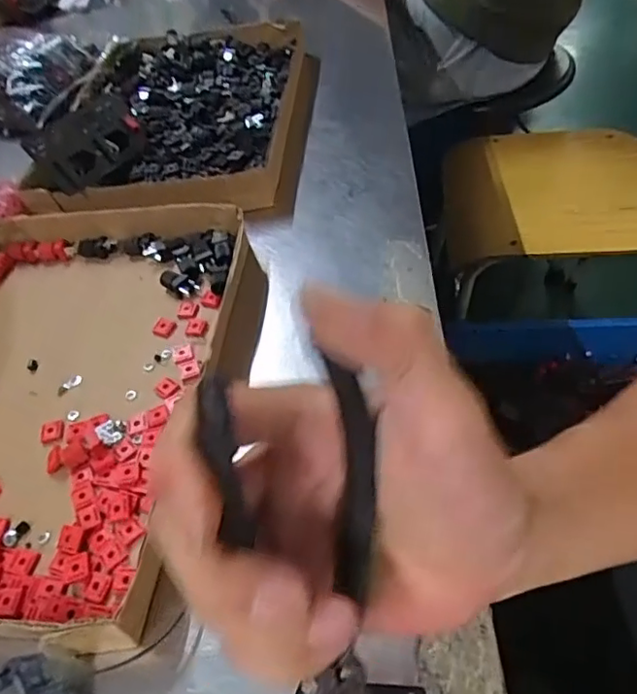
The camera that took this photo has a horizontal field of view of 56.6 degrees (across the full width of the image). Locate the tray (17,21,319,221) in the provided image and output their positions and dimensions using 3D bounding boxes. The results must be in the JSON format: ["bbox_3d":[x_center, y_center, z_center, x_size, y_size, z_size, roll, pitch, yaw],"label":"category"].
[{"bbox_3d":[-0.136,-0.250,0.590,0.253,0.046,0.322,-1,50,9],"label":"tray"}]

